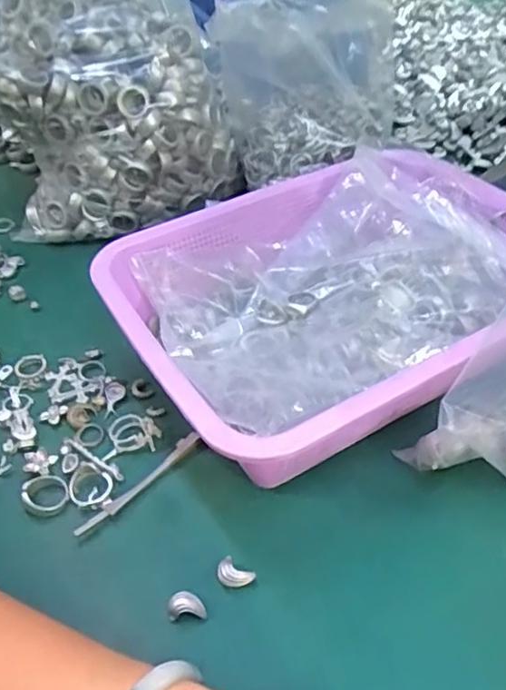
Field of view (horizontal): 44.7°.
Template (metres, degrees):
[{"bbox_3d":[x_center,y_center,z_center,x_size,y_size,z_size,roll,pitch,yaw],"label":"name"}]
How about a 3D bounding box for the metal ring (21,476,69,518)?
[{"bbox_3d":[-0.126,0.089,0.373,0.026,0.009,0.025,-2,44,2],"label":"metal ring"}]

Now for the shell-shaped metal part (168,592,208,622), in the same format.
[{"bbox_3d":[-0.034,0.136,0.320,0.018,0.014,0.011,-9,44,-5],"label":"shell-shaped metal part"}]

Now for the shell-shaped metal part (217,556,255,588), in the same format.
[{"bbox_3d":[-0.010,0.125,0.332,0.019,0.012,0.012,24,50,26],"label":"shell-shaped metal part"}]

